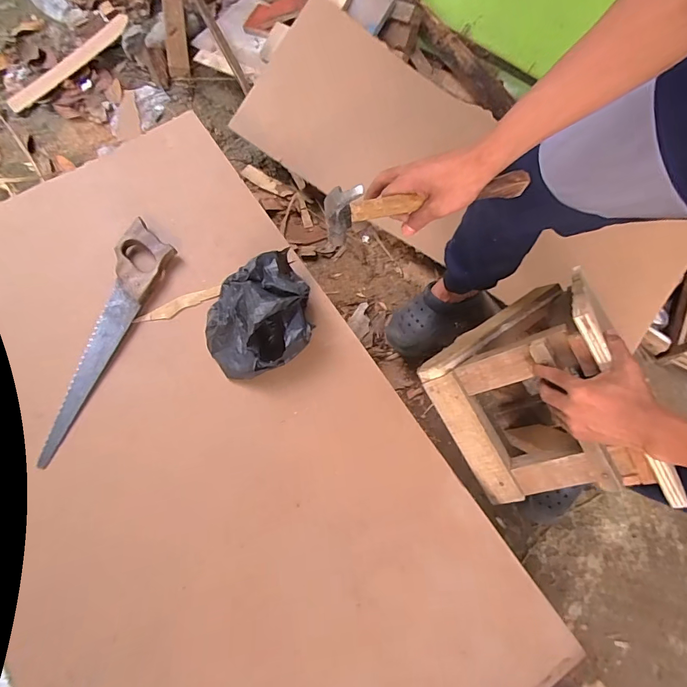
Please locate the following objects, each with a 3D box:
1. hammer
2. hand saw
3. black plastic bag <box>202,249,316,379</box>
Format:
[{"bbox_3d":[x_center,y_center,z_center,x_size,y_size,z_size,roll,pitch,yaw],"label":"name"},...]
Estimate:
[{"bbox_3d":[0.099,-0.167,0.470,0.245,0.086,0.022,-12,71,-8],"label":"hammer"},{"bbox_3d":[-0.409,-0.020,0.666,0.087,0.029,0.411,21,73,4],"label":"hand saw"},{"bbox_3d":[-0.137,-0.044,0.640,0.180,0.122,0.158,-27,76,-11],"label":"black plastic bag"}]

